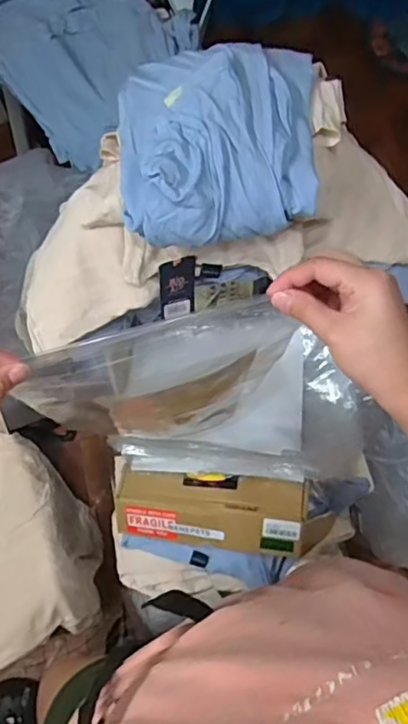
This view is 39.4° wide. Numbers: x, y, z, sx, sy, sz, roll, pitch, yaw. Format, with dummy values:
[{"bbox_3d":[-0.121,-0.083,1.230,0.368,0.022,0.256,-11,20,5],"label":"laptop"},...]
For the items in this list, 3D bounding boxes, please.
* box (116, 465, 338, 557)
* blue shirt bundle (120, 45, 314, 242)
[{"bbox_3d":[0.012,0.213,0.832,0.303,0.076,0.112,7,89,8],"label":"box"},{"bbox_3d":[0.013,-0.236,0.594,0.201,0.081,0.211,1,69,-2],"label":"blue shirt bundle"}]

